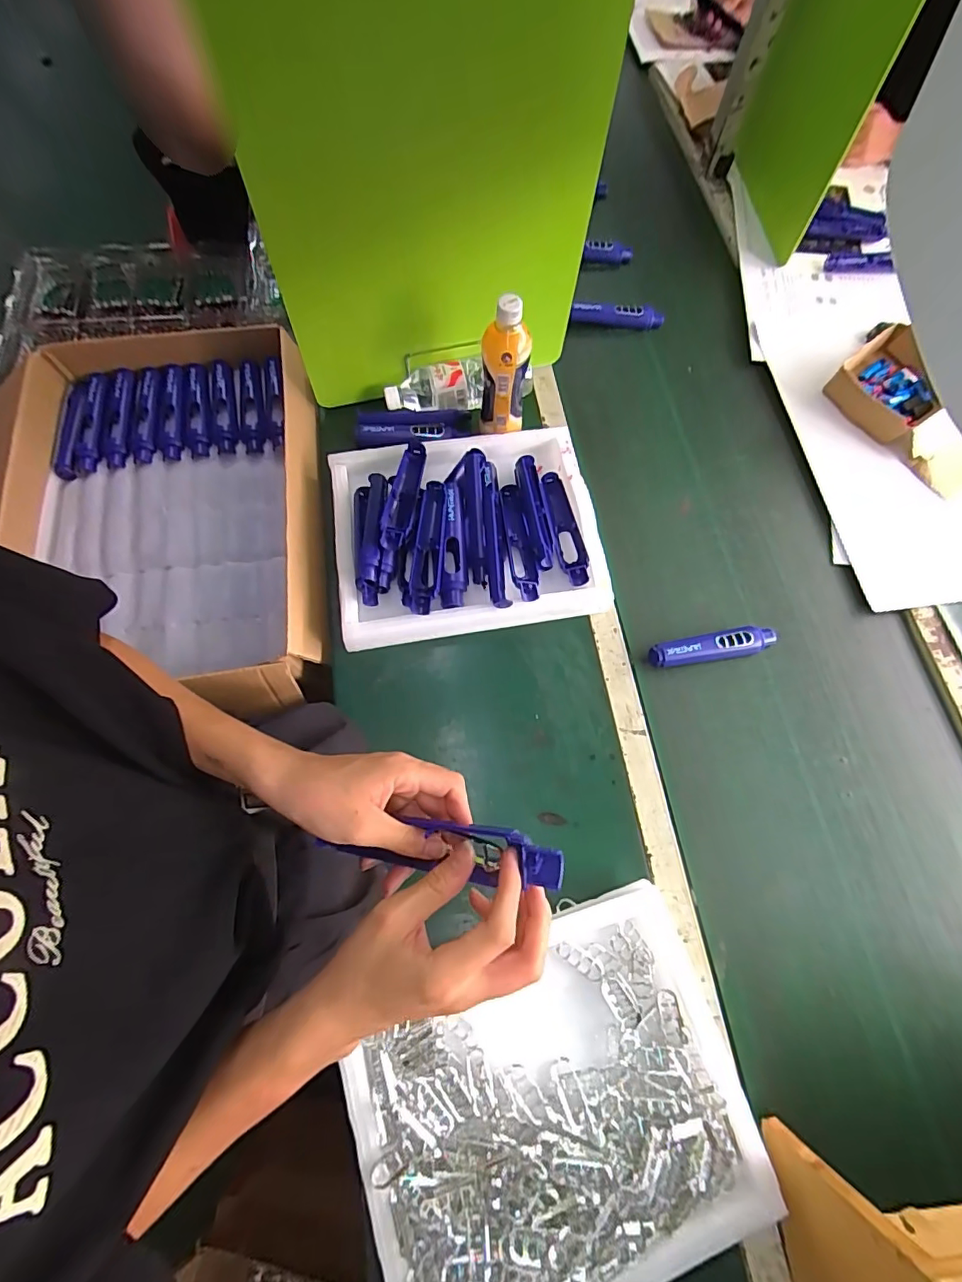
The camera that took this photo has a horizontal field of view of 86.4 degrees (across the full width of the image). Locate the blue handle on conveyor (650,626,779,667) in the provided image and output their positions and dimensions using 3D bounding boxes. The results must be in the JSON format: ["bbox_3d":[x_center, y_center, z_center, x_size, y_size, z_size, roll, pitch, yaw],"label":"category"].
[{"bbox_3d":[0.309,0.008,0.677,0.177,0.029,0.036,-9,71,-4],"label":"blue handle on conveyor"}]

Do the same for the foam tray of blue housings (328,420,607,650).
[{"bbox_3d":[-0.019,-0.155,0.703,0.359,0.066,0.289,-10,71,-5],"label":"foam tray of blue housings"}]

